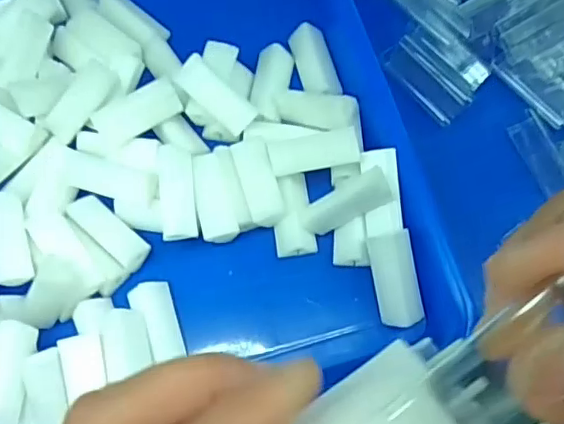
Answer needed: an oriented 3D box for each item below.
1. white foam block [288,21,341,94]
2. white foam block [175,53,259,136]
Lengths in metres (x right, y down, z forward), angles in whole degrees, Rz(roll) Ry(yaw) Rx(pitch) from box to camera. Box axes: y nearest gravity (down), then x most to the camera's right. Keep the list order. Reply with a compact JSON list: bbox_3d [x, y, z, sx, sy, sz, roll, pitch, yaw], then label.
[{"bbox_3d":[0.019,-0.088,0.341,0.020,0.013,0.044,-16,70,-6],"label":"white foam block"},{"bbox_3d":[-0.035,-0.061,0.311,0.045,0.010,0.017,43,73,-8],"label":"white foam block"}]

